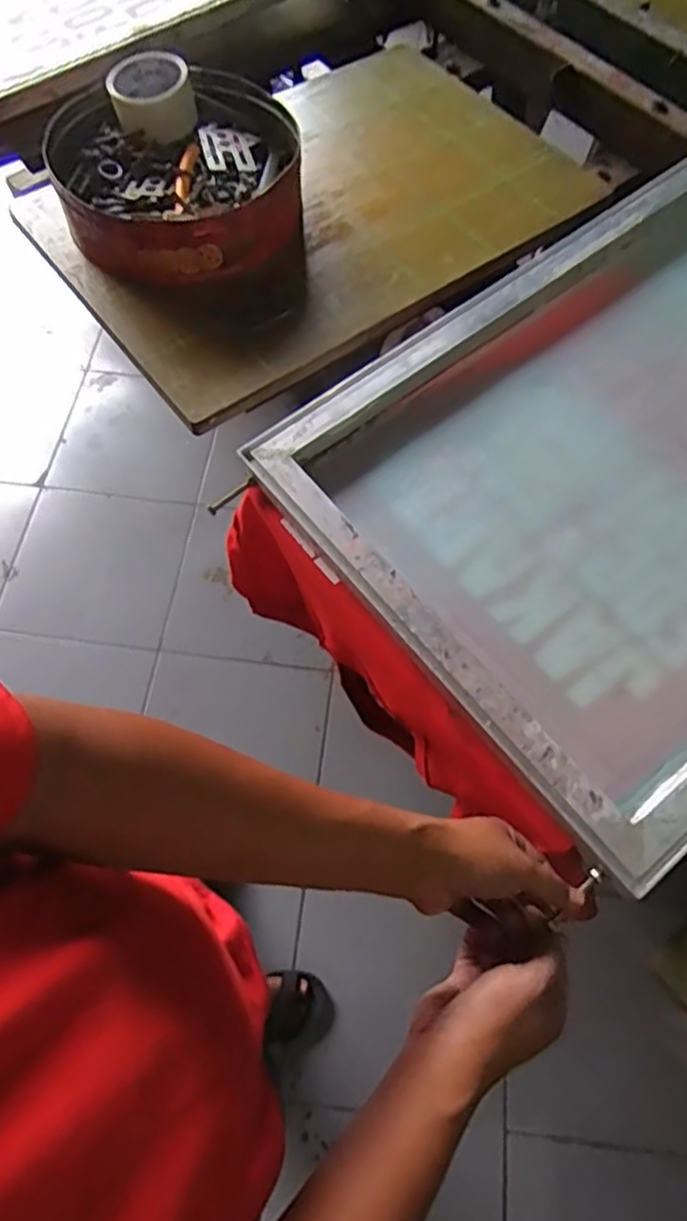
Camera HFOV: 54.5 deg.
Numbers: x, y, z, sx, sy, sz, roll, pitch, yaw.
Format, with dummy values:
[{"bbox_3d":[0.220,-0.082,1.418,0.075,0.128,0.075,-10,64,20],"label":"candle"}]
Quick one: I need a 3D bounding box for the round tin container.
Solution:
[{"bbox_3d":[-0.180,-0.456,0.725,0.266,0.084,0.317,-2,66,-1],"label":"round tin container"}]

